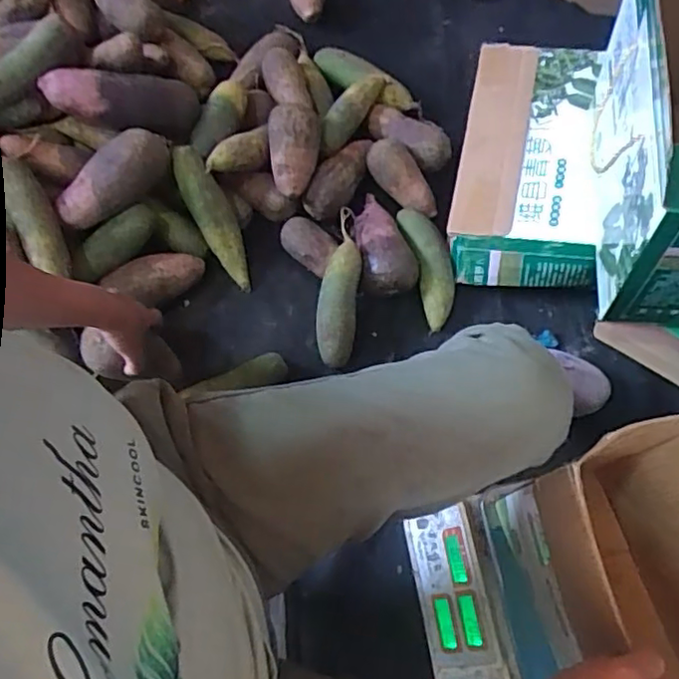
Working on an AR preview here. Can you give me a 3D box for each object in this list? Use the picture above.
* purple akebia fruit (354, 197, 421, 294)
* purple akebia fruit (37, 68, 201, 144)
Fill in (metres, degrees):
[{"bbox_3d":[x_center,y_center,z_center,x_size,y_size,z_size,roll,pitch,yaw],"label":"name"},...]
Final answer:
[{"bbox_3d":[0.069,-0.150,0.931,0.086,0.070,0.164,-5,69,-2],"label":"purple akebia fruit"},{"bbox_3d":[-0.296,-0.331,0.843,0.208,0.067,0.072,-1,66,-32],"label":"purple akebia fruit"}]

